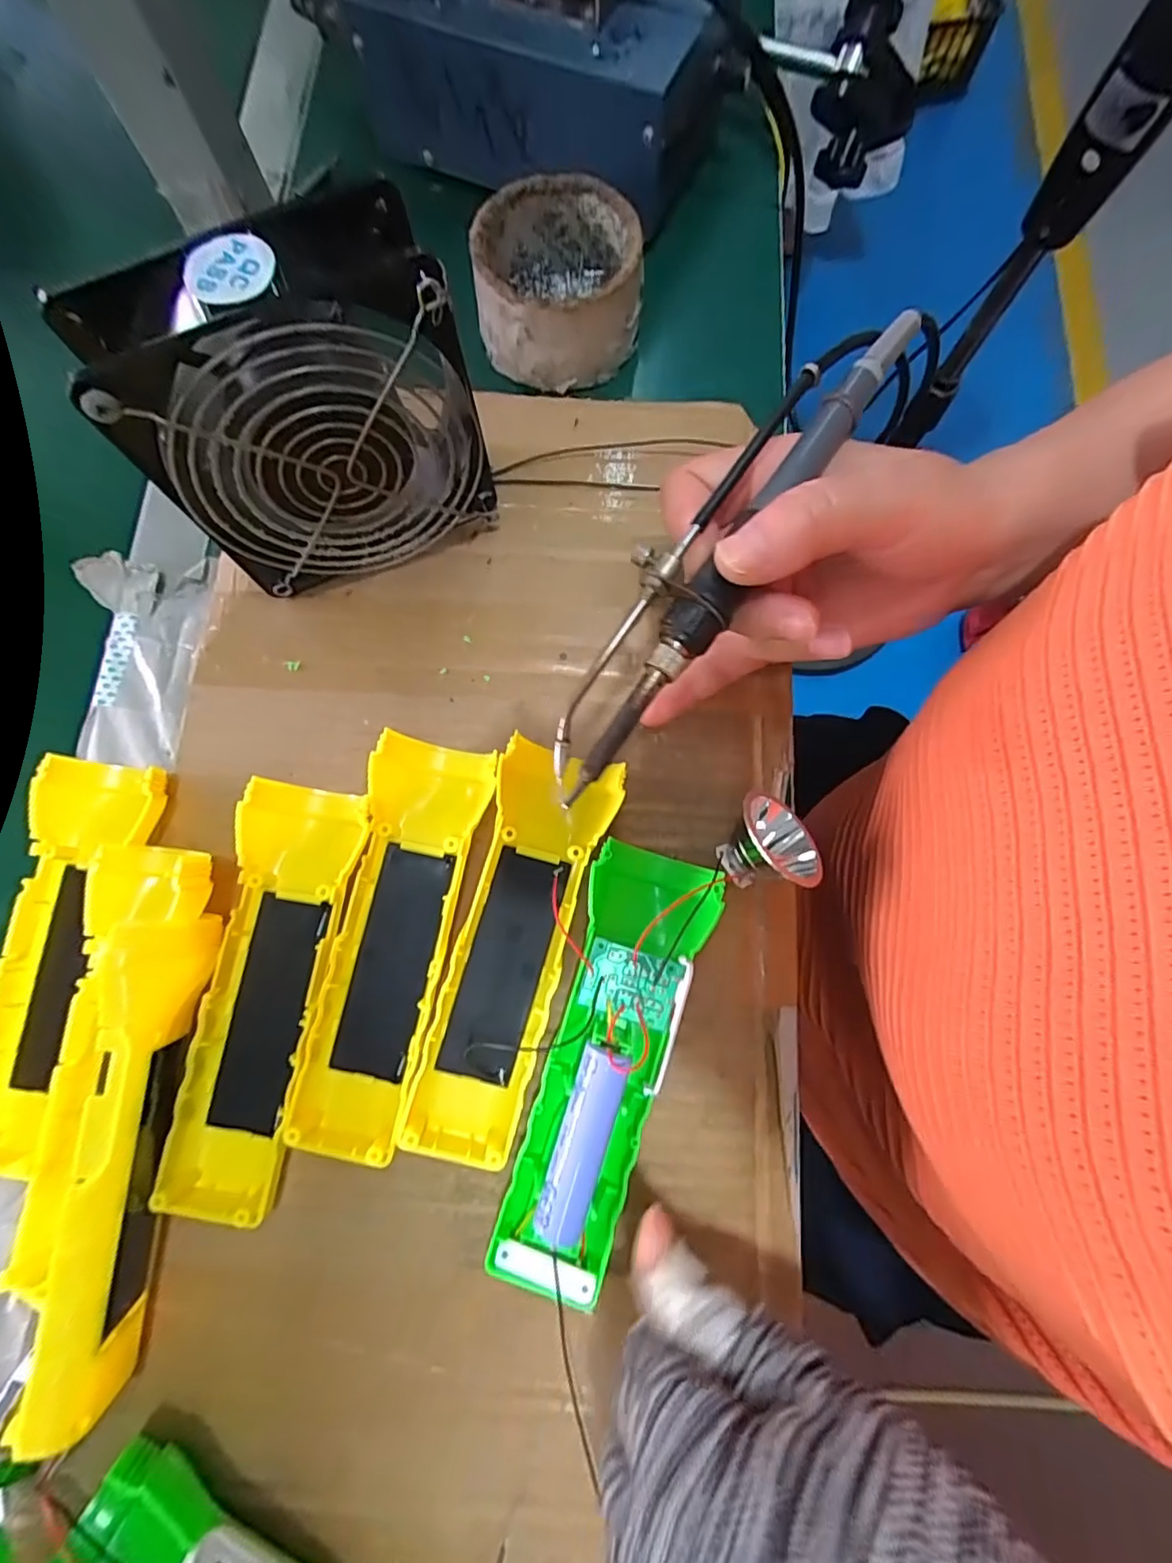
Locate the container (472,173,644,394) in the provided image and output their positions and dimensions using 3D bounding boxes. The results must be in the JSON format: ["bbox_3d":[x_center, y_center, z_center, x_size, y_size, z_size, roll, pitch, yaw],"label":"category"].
[{"bbox_3d":[-0.014,-0.263,0.307,0.083,0.038,0.087,0,77,1],"label":"container"}]

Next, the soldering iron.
[{"bbox_3d":[0.047,-0.085,0.208,0.035,0.021,0.201,34,86,8],"label":"soldering iron"}]

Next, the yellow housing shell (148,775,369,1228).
[{"bbox_3d":[-0.127,0.083,0.237,0.048,0.027,0.161,11,77,2],"label":"yellow housing shell"}]

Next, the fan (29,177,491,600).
[{"bbox_3d":[-0.106,-0.141,0.240,0.118,0.122,0.051,-23,78,-4],"label":"fan"}]

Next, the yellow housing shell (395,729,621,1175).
[{"bbox_3d":[-0.030,0.067,0.239,0.047,0.030,0.157,16,78,4],"label":"yellow housing shell"}]

